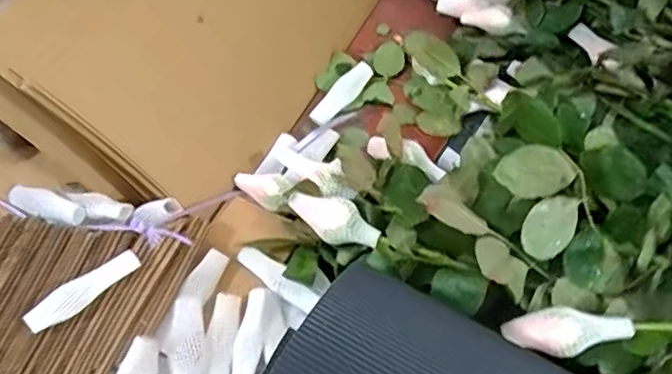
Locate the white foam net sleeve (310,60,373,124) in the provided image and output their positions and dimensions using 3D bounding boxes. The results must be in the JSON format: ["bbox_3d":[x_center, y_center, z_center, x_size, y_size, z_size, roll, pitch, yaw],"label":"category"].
[{"bbox_3d":[0.008,-0.104,0.646,0.025,0.013,0.092,37,65,19],"label":"white foam net sleeve"}]

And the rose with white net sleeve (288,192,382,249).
[{"bbox_3d":[-0.002,0.031,0.498,0.041,0.039,0.081,-39,67,-21],"label":"rose with white net sleeve"}]

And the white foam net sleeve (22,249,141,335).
[{"bbox_3d":[-0.200,0.081,0.462,0.022,0.017,0.090,41,66,21],"label":"white foam net sleeve"}]

